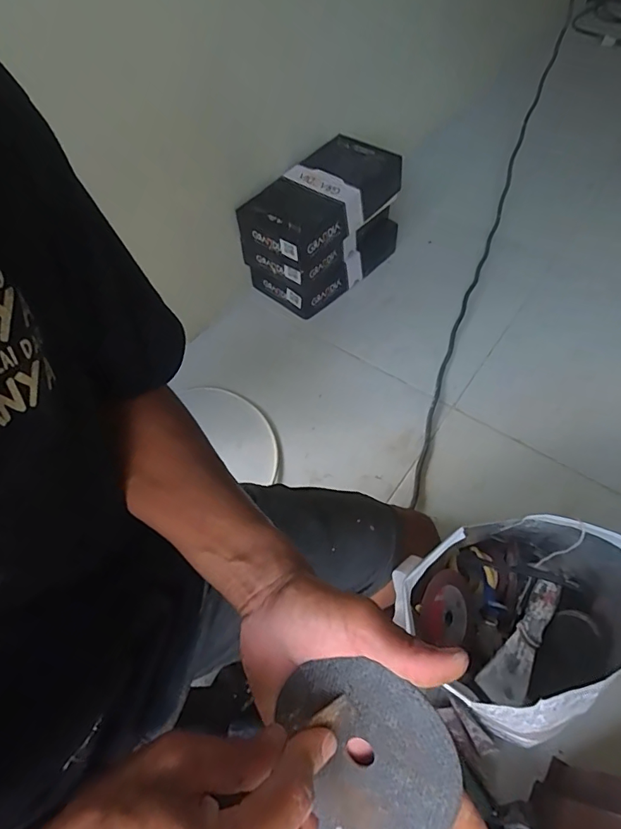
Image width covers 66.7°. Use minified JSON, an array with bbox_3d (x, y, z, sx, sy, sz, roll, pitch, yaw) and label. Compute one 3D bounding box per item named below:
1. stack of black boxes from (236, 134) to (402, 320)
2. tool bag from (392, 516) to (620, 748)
[{"bbox_3d":[0.028,-0.378,0.964,0.167,0.214,0.309,36,66,22],"label":"stack of black boxes"},{"bbox_3d":[0.226,0.211,0.512,0.216,0.190,0.190,-25,59,-14],"label":"tool bag"}]

